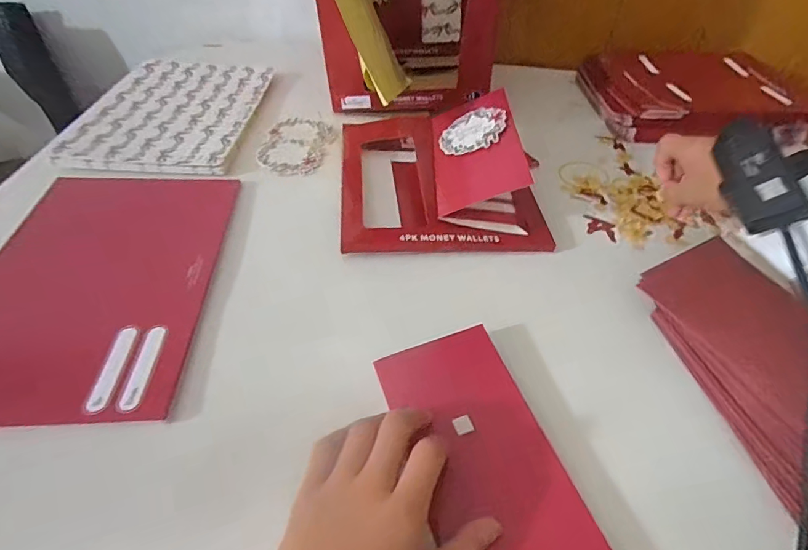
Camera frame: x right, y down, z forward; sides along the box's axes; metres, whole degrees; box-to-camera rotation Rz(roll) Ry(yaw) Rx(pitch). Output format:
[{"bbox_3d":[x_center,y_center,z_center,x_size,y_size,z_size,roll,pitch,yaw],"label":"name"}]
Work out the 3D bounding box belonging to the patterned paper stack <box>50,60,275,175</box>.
[{"bbox_3d":[-0.273,-0.201,0.536,0.182,0.011,0.263,3,47,-3],"label":"patterned paper stack"}]

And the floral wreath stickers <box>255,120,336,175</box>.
[{"bbox_3d":[-0.125,-0.153,0.516,0.075,0.004,0.122,9,44,5],"label":"floral wreath stickers"}]

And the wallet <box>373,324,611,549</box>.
[{"bbox_3d":[0.048,0.111,0.271,0.083,0.005,0.171,-18,51,-9],"label":"wallet"}]

